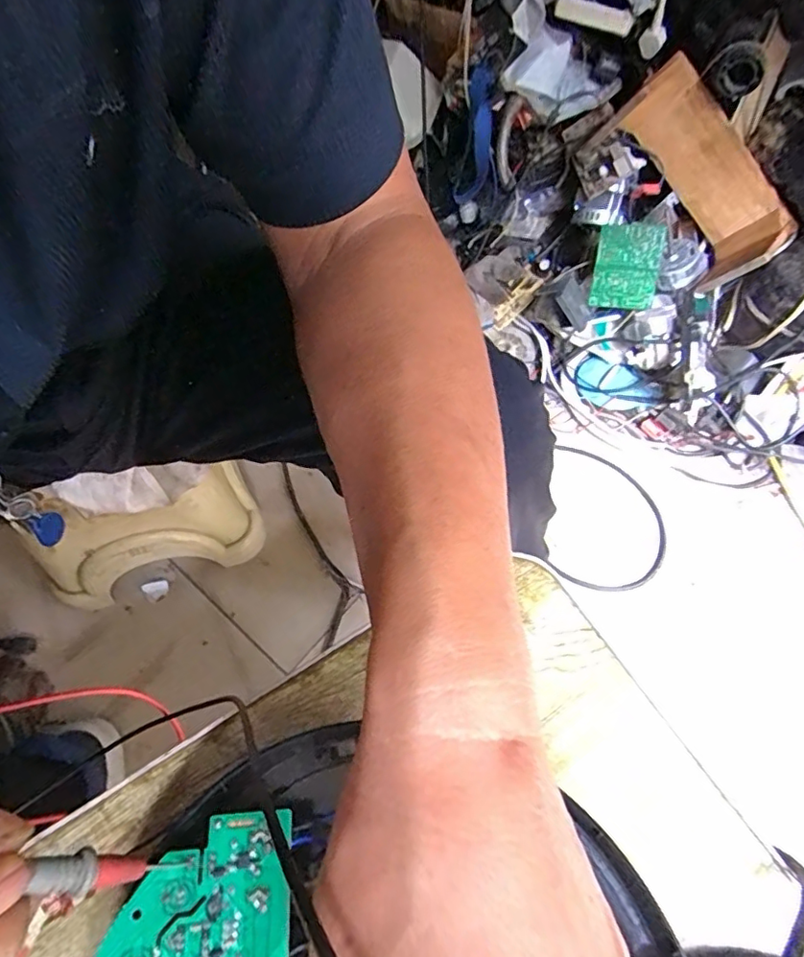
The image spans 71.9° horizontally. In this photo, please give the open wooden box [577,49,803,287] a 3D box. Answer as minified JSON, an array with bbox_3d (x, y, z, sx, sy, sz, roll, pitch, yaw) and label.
[{"bbox_3d":[0.420,-0.428,0.812,0.103,0.139,0.298,-41,95,-19],"label":"open wooden box"}]

